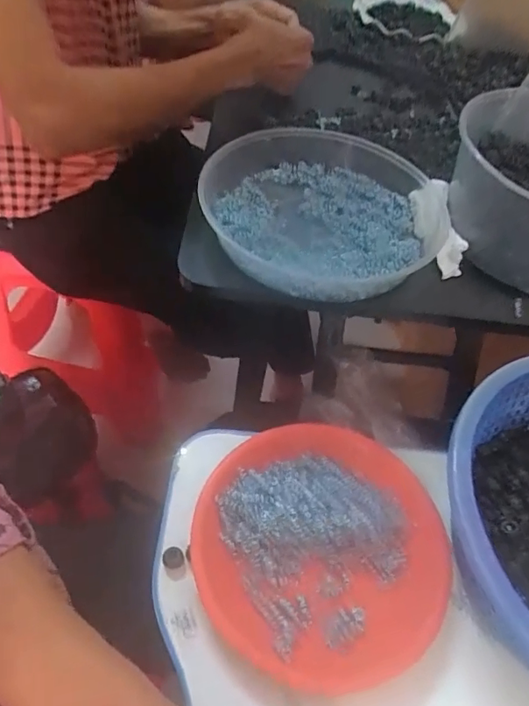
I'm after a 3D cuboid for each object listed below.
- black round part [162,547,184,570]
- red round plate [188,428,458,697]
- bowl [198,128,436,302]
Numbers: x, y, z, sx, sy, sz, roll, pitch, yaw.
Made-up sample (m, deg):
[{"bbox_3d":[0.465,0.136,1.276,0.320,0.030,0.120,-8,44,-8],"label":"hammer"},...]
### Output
[{"bbox_3d":[-0.071,0.159,0.400,0.016,0.007,0.014,-5,53,-11],"label":"black round part"},{"bbox_3d":[0.046,0.148,0.404,0.195,0.042,0.186,4,52,-4],"label":"red round plate"},{"bbox_3d":[0.049,-0.144,0.499,0.204,0.054,0.216,8,51,-1],"label":"bowl"}]

